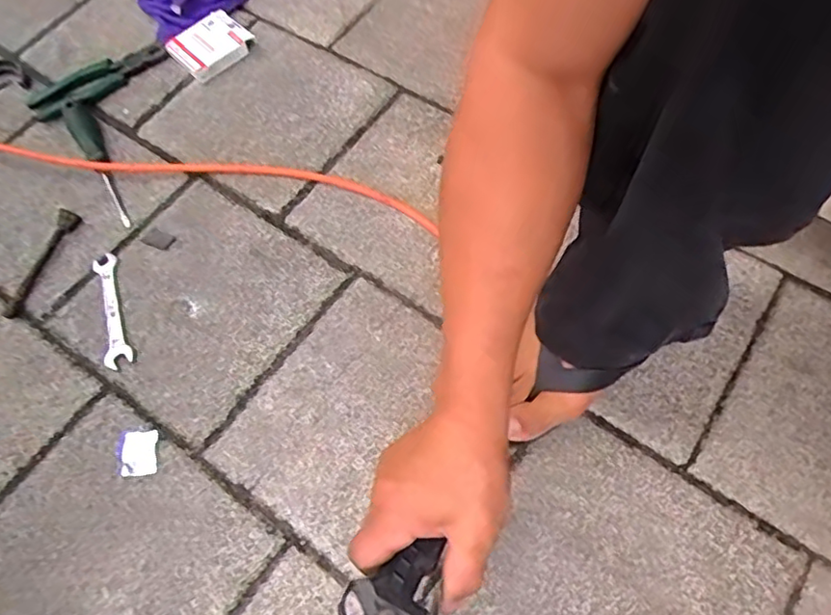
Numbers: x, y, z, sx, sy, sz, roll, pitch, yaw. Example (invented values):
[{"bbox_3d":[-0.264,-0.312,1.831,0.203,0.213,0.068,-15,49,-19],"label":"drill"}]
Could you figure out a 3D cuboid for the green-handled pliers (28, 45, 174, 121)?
[{"bbox_3d":[-0.423,-0.305,0.840,0.188,0.022,0.061,-31,65,-12],"label":"green-handled pliers"}]

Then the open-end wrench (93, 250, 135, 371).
[{"bbox_3d":[-0.333,0.001,0.685,0.028,0.006,0.141,-16,68,-10],"label":"open-end wrench"}]

